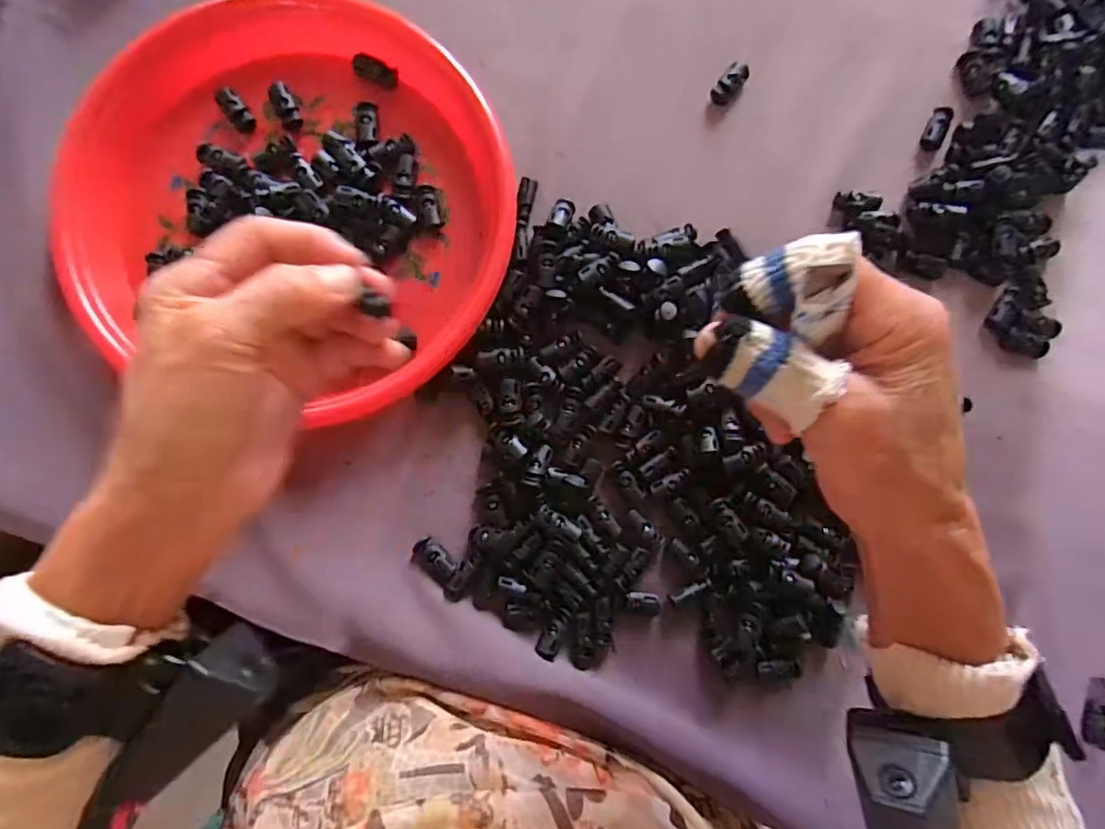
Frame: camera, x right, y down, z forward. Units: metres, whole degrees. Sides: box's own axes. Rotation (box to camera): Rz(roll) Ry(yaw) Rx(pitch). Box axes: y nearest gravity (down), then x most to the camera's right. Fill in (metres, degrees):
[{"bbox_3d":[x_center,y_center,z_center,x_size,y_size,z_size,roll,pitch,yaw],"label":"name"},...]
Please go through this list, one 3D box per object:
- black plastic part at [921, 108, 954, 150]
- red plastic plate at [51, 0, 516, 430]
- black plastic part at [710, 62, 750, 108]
[{"bbox_3d":[0.250,-0.186,0.378,0.013,0.004,0.029,21,84,0],"label":"black plastic part"},{"bbox_3d":[-0.149,-0.135,0.348,0.258,0.027,0.245,0,85,-2],"label":"red plastic plate"},{"bbox_3d":[0.115,-0.213,0.377,0.015,0.009,0.029,37,84,1],"label":"black plastic part"}]

